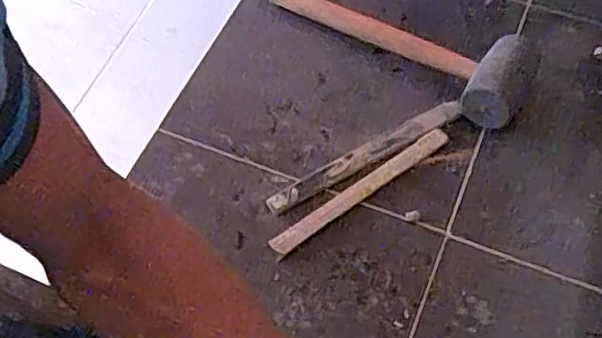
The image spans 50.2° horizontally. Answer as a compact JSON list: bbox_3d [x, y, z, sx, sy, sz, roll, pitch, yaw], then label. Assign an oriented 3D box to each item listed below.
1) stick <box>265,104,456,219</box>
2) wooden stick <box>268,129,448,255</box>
[{"bbox_3d":[0.062,-0.014,0.602,0.206,0.008,0.020,-27,62,-15],"label":"stick"},{"bbox_3d":[0.057,0.017,0.584,0.196,0.007,0.017,-32,63,-18],"label":"wooden stick"}]

